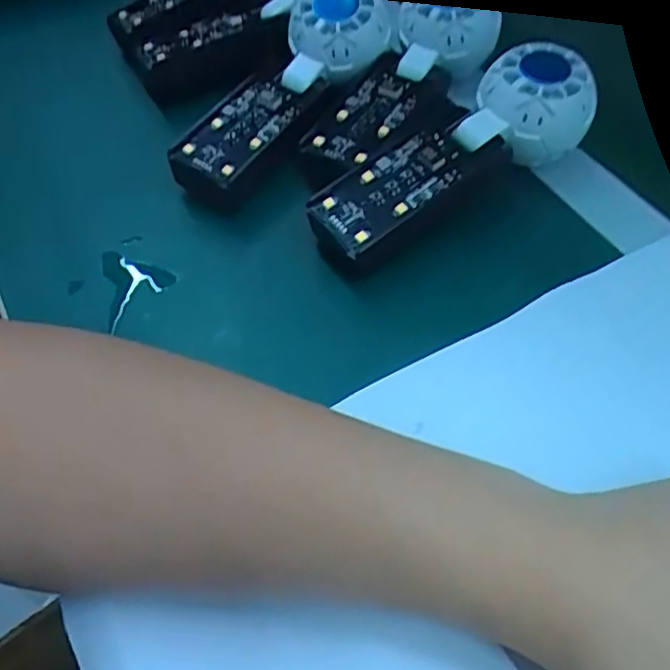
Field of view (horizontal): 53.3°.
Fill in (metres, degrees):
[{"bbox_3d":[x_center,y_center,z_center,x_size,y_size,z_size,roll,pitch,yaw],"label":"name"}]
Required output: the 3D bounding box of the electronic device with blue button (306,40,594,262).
[{"bbox_3d":[0.066,-0.096,0.362,0.172,0.041,0.056,-32,59,-5],"label":"electronic device with blue button"}]

